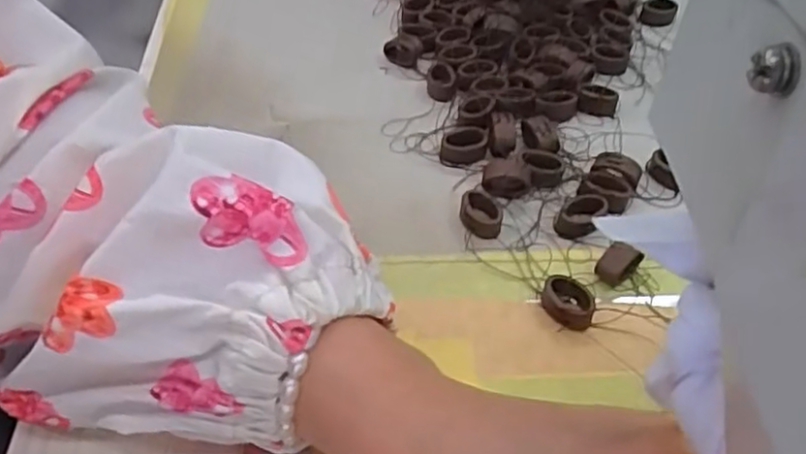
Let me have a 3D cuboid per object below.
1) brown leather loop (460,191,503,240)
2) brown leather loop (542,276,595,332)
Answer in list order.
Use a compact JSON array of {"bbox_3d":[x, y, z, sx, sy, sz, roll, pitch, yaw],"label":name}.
[{"bbox_3d":[0.031,-0.006,0.281,0.019,0.013,0.011,37,58,27],"label":"brown leather loop"},{"bbox_3d":[0.061,0.029,0.255,0.019,0.010,0.016,17,51,13],"label":"brown leather loop"}]

